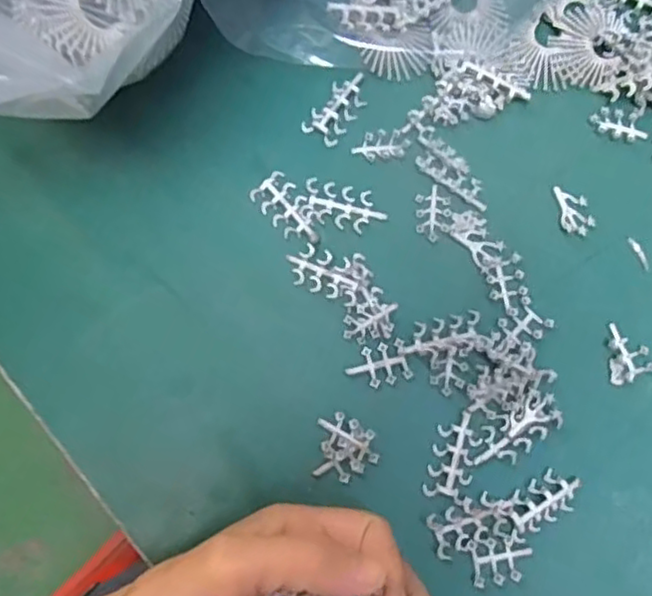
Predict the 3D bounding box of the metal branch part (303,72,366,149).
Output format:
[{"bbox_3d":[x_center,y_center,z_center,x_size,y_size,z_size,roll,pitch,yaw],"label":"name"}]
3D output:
[{"bbox_3d":[0.007,-0.096,0.338,0.019,0.005,0.039,34,81,6],"label":"metal branch part"}]

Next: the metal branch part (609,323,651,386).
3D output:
[{"bbox_3d":[0.142,0.026,0.317,0.022,0.005,0.027,-16,79,-3],"label":"metal branch part"}]

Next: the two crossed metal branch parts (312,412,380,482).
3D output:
[{"bbox_3d":[0.009,0.067,0.302,0.026,0.012,0.029,2,79,1],"label":"two crossed metal branch parts"}]

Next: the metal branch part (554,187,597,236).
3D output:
[{"bbox_3d":[0.123,-0.043,0.330,0.016,0.004,0.025,-7,79,-1],"label":"metal branch part"}]

